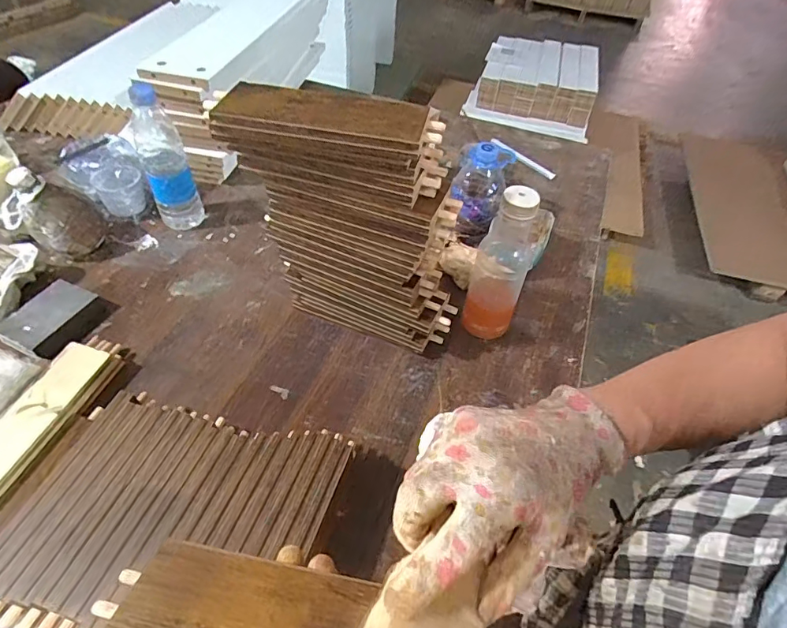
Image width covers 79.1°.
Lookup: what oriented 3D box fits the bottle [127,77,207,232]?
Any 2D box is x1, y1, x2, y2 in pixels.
[{"bbox_3d":[-0.335,-0.223,0.701,0.064,0.203,0.066,-19,53,-21],"label":"bottle"}]

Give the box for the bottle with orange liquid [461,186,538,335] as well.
[{"bbox_3d":[0.133,-0.056,0.582,0.065,0.206,0.055,23,51,15],"label":"bottle with orange liquid"}]

